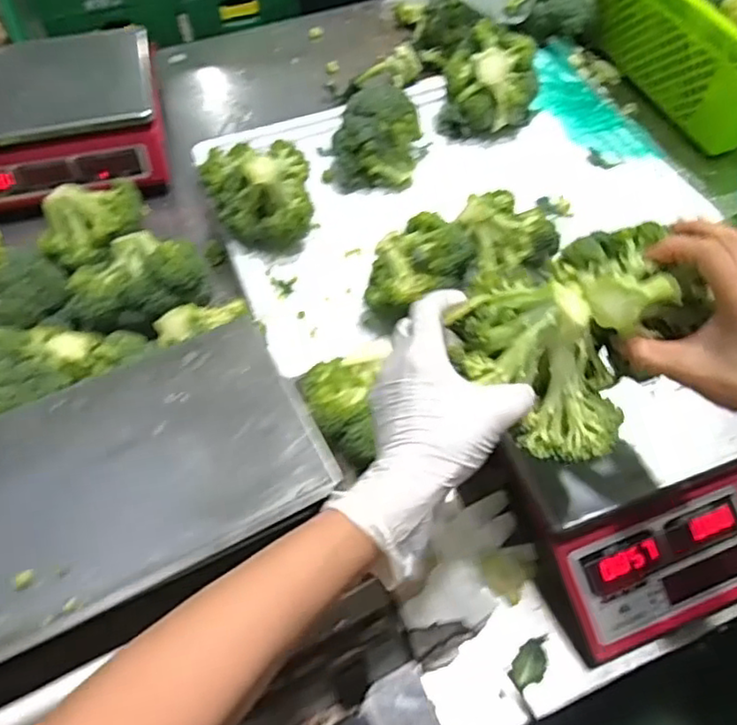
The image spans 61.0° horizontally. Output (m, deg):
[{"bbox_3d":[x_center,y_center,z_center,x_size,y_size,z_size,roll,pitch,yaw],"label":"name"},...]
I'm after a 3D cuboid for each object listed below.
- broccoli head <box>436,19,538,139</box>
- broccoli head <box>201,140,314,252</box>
[{"bbox_3d":[0.163,-0.375,0.841,0.123,0.106,0.095,9,57,8],"label":"broccoli head"},{"bbox_3d":[-0.131,-0.206,0.741,0.121,0.096,0.121,-7,56,-3],"label":"broccoli head"}]

